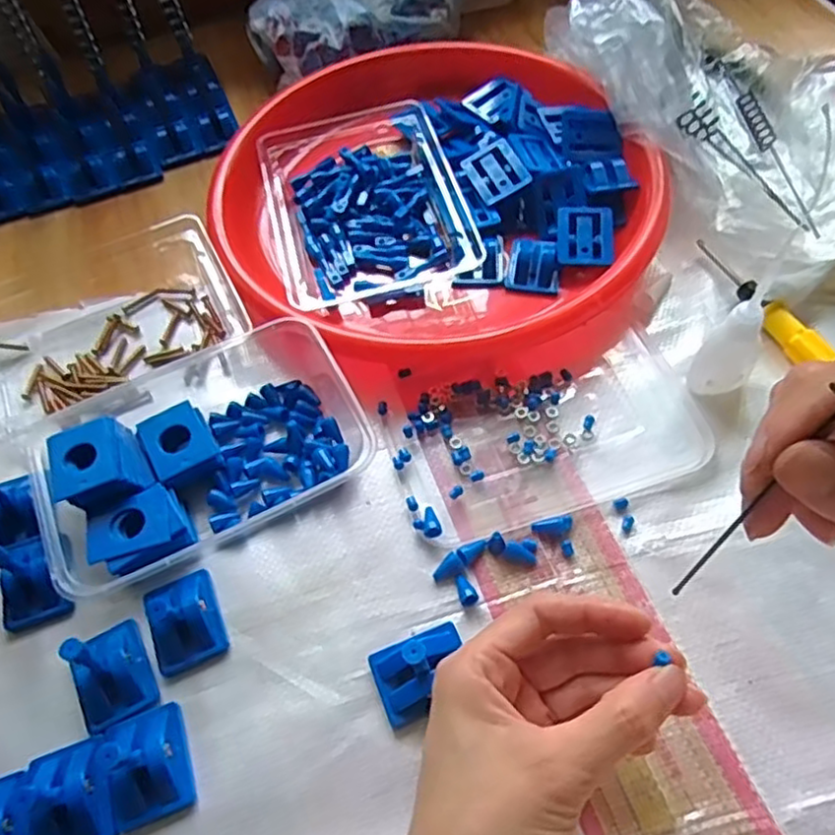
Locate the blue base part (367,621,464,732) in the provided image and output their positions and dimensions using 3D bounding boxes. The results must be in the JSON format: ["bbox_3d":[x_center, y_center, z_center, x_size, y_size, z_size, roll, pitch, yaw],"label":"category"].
[{"bbox_3d":[0.002,0.117,0.314,0.043,0.018,0.035,-21,59,-9],"label":"blue base part"}]

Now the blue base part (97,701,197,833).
[{"bbox_3d":[-0.121,0.153,0.301,0.035,0.018,0.045,-20,59,-8],"label":"blue base part"}]

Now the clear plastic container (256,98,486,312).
[{"bbox_3d":[-0.039,-0.151,0.467,0.123,0.032,0.167,-17,59,-6],"label":"clear plastic container"}]

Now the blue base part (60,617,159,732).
[{"bbox_3d":[-0.146,0.116,0.313,0.036,0.041,0.041,-27,60,-12],"label":"blue base part"}]

